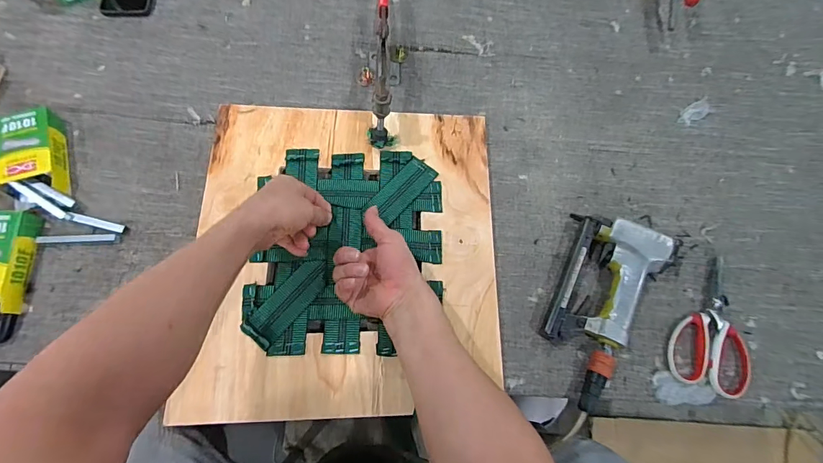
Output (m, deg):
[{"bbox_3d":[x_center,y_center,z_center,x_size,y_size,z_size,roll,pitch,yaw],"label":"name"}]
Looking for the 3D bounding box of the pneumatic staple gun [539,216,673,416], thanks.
[{"bbox_3d":[0.250,0.101,0.530,0.128,0.042,0.250,19,72,4],"label":"pneumatic staple gun"}]

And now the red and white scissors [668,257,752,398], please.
[{"bbox_3d":[0.411,0.125,0.548,0.104,0.009,0.178,20,72,4],"label":"red and white scissors"}]

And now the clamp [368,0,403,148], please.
[{"bbox_3d":[-0.043,-0.274,0.610,0.058,0.111,0.293,0,72,-2],"label":"clamp"}]

